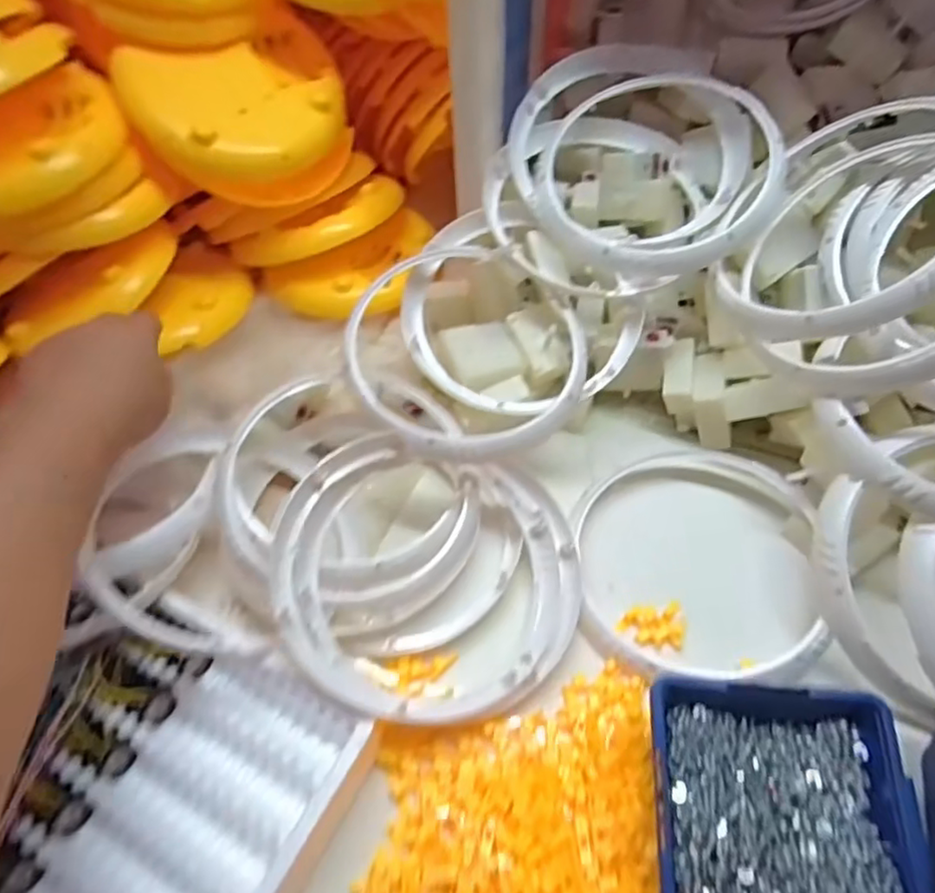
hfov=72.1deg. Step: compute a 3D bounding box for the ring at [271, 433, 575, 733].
[{"bbox_3d":[-0.023,0.085,0.419,0.195,0.028,0.177,14,62,-9],"label":"ring"}]

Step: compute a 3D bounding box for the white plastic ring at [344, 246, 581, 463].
[{"bbox_3d":[-0.004,-0.074,0.473,0.184,0.025,0.176,1,63,-2],"label":"white plastic ring"}]

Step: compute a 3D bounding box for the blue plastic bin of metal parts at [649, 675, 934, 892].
[{"bbox_3d":[0.154,0.197,0.322,0.121,0.054,0.138,2,51,5],"label":"blue plastic bin of metal parts"}]

